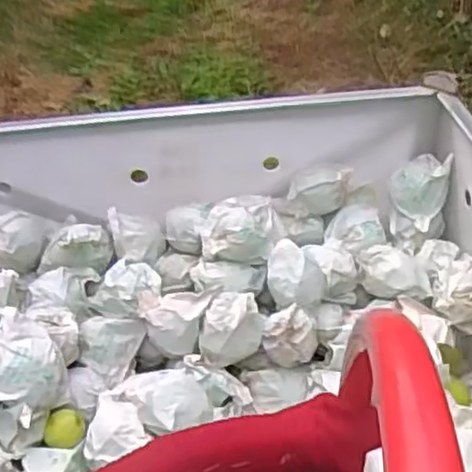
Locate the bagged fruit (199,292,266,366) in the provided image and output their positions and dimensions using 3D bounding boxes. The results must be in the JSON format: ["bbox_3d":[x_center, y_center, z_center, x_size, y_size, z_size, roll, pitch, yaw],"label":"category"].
[{"bbox_3d":[-0.009,0.130,1.022,0.089,0.071,0.085,3,39,7],"label":"bagged fruit"}]

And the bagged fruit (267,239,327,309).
[{"bbox_3d":[0.091,0.065,1.085,0.092,0.068,0.094,5,40,9],"label":"bagged fruit"}]

